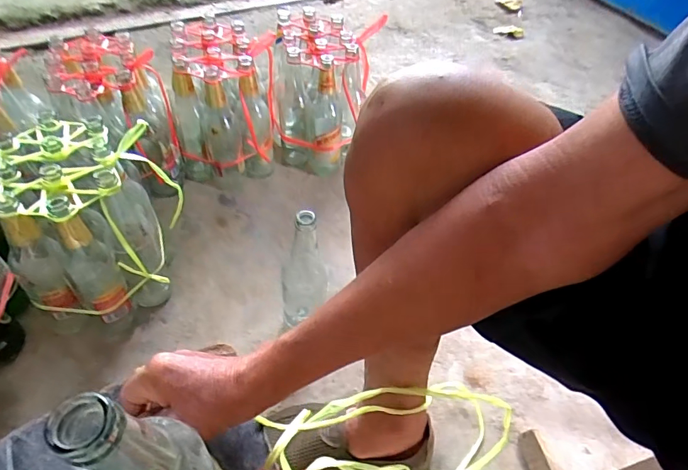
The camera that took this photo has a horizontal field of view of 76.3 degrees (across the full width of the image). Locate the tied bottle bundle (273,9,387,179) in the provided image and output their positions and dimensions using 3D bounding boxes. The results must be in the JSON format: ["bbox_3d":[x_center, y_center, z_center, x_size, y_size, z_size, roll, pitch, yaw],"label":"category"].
[{"bbox_3d":[-0.056,-0.320,1.001,0.225,0.262,0.240,12,50,4],"label":"tied bottle bundle"}]

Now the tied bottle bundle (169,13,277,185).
[{"bbox_3d":[-0.257,-0.280,0.955,0.204,0.264,0.242,-2,50,-7],"label":"tied bottle bundle"}]

